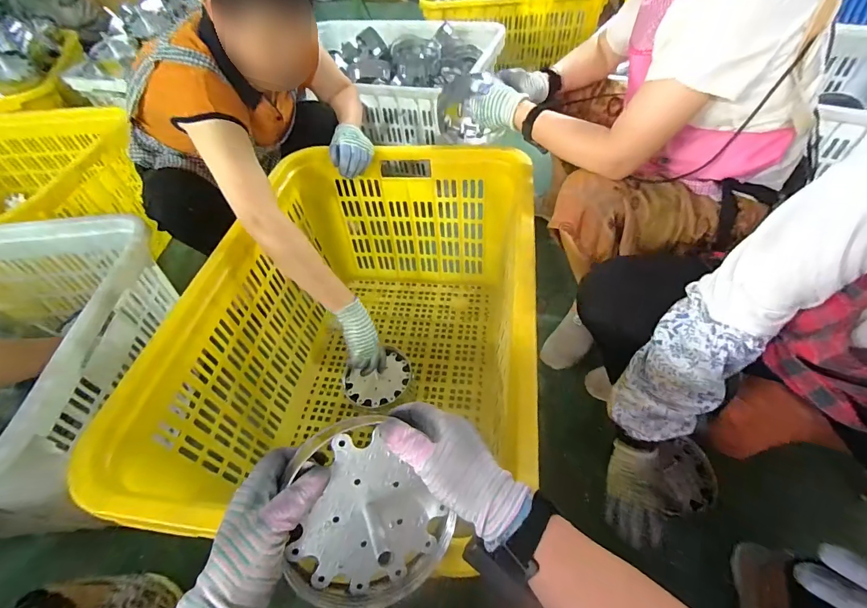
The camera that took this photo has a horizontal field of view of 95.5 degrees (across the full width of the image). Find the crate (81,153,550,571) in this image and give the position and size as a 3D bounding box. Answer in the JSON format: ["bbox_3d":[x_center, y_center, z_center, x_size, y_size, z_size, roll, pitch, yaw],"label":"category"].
[{"bbox_3d":[-0.108,0.073,0.840,0.580,0.422,0.802,4,51,10],"label":"crate"}]

